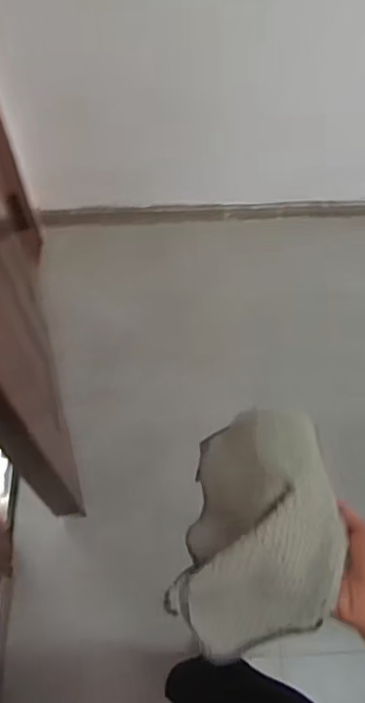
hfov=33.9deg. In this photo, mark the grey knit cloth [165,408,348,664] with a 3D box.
[{"bbox_3d":[0.069,0.151,0.498,0.121,0.102,0.184,8,62,4],"label":"grey knit cloth"}]

